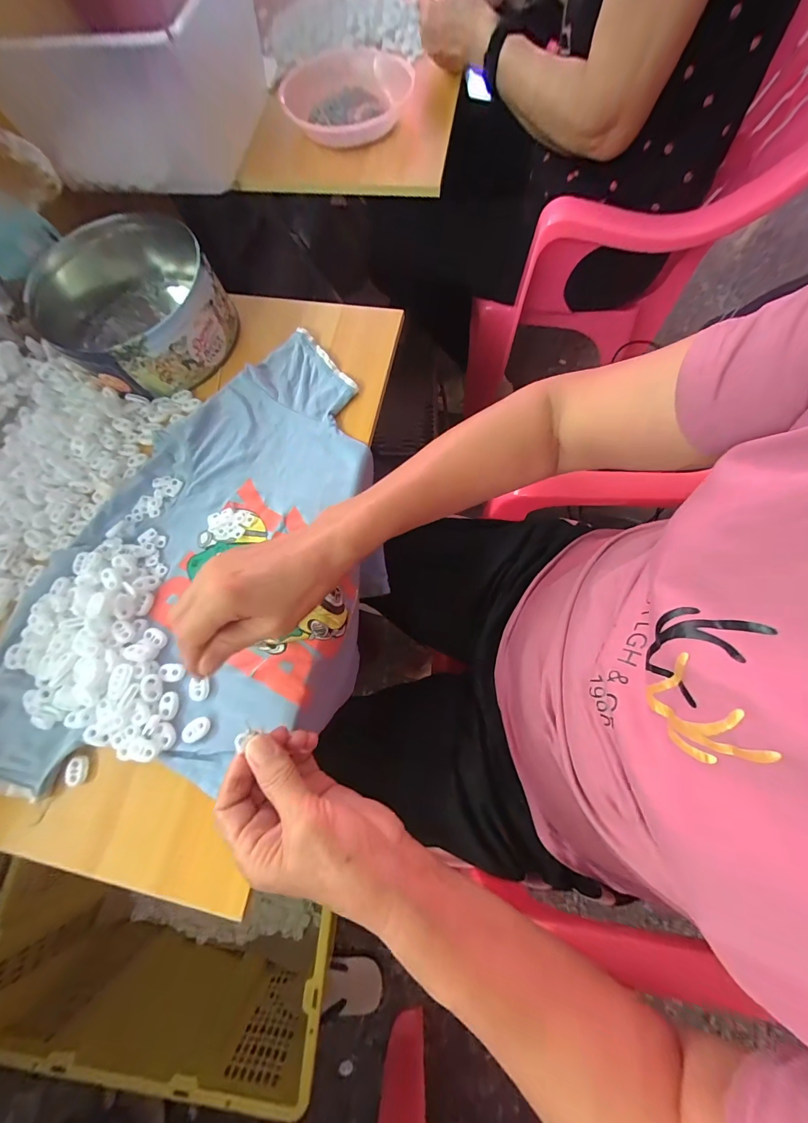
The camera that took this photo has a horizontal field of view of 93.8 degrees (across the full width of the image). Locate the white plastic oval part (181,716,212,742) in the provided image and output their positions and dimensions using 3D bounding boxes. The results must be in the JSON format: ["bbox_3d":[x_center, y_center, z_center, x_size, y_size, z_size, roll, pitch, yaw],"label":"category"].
[{"bbox_3d":[-0.173,0.139,0.313,0.023,0.005,0.016,-34,73,-8],"label":"white plastic oval part"}]

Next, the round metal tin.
[{"bbox_3d":[-0.297,-0.289,0.424,0.178,0.086,0.200,-42,75,-11],"label":"round metal tin"}]

